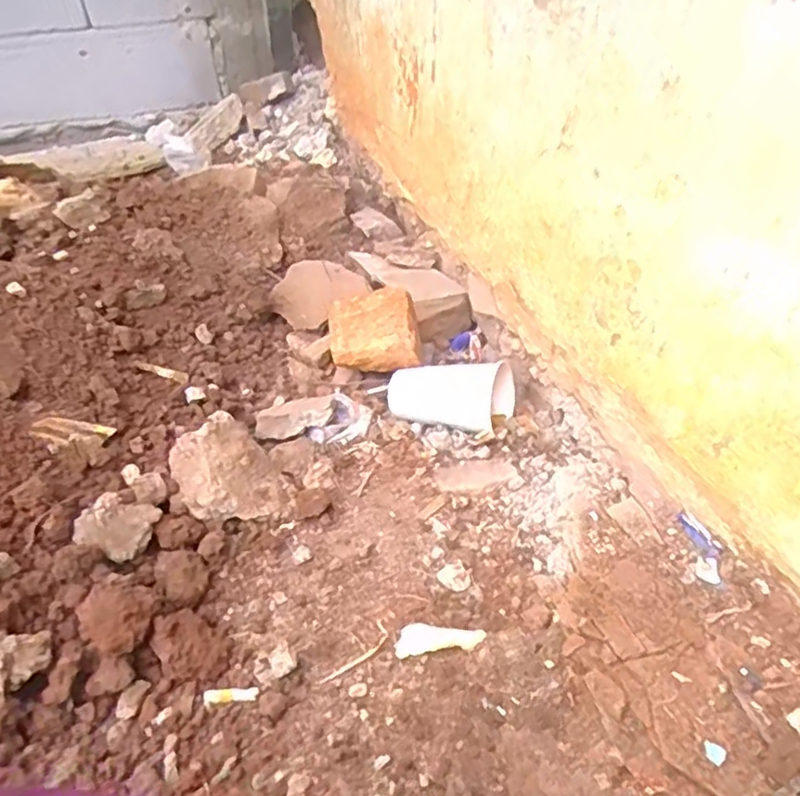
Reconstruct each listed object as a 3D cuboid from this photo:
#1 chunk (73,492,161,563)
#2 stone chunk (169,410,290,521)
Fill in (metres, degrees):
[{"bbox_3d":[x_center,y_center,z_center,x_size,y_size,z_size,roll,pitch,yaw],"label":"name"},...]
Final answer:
[{"bbox_3d":[-0.252,0.115,0.564,0.053,0.029,0.054,11,43,13],"label":"chunk"},{"bbox_3d":[-0.178,0.071,0.644,0.097,0.070,0.119,-24,47,-24],"label":"stone chunk"}]

